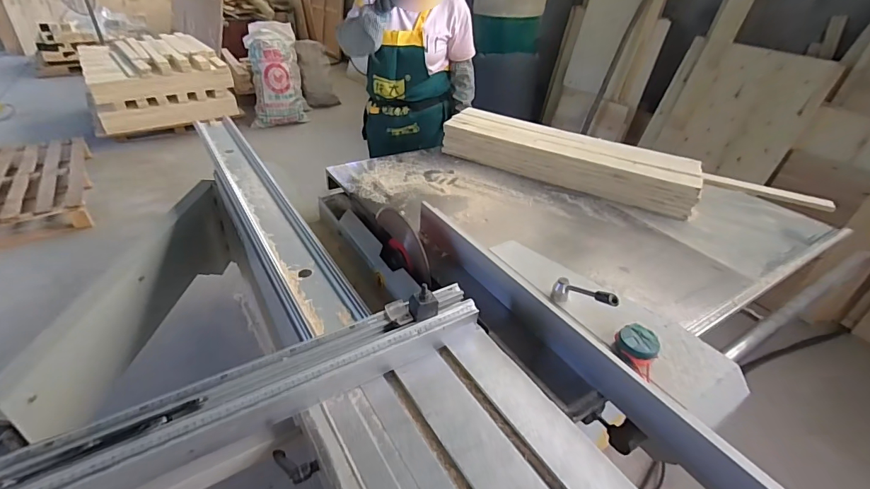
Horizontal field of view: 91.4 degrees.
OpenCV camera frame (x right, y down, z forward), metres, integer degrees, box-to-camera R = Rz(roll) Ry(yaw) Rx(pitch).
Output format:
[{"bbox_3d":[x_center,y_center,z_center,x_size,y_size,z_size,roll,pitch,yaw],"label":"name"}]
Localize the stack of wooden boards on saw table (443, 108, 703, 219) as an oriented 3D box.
[{"bbox_3d":[0.428,-0.277,1.406,0.804,0.150,0.210,22,38,23],"label":"stack of wooden boards on saw table"}]

